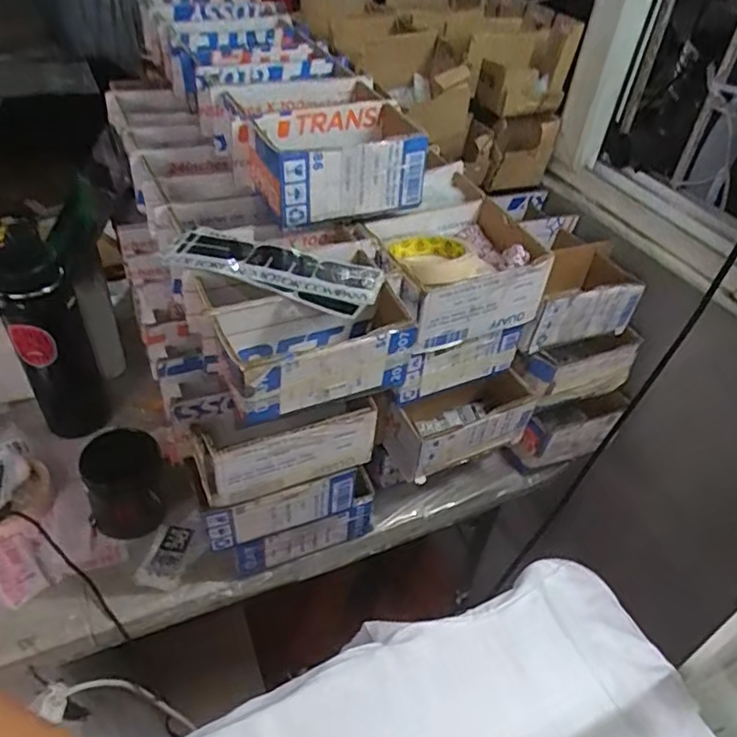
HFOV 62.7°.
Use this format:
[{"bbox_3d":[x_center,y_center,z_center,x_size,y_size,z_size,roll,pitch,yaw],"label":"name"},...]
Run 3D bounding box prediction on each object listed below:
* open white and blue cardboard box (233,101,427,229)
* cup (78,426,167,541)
[{"bbox_3d":[-0.027,-0.208,0.611,0.188,0.072,0.107,-15,47,-22],"label":"open white and blue cardboard box"},{"bbox_3d":[-0.273,0.130,0.678,0.086,0.101,0.076,-18,48,-25],"label":"cup"}]

